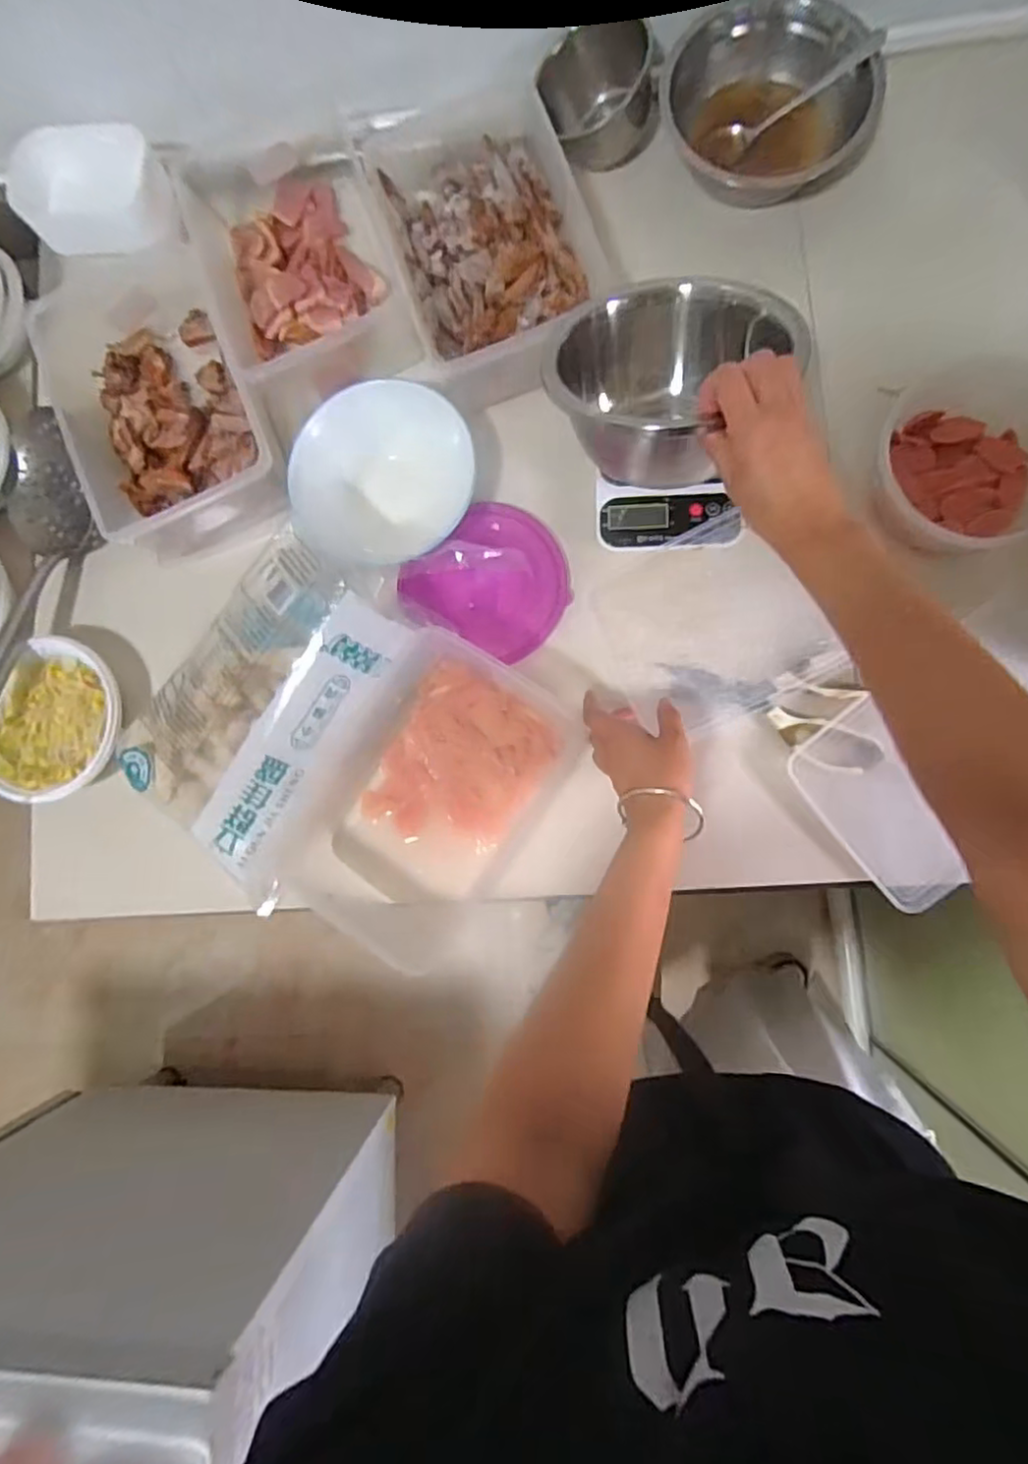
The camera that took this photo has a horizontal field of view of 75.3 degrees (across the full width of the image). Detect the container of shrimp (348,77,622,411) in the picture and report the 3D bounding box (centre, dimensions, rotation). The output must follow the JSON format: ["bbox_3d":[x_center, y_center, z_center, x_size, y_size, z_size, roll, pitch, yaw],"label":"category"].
[{"bbox_3d":[-0.026,-0.468,0.626,0.184,0.071,0.301,-19,83,5],"label":"container of shrimp"}]

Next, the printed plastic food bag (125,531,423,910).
[{"bbox_3d":[-0.224,-0.018,0.589,0.187,0.094,0.287,35,89,9],"label":"printed plastic food bag"}]

